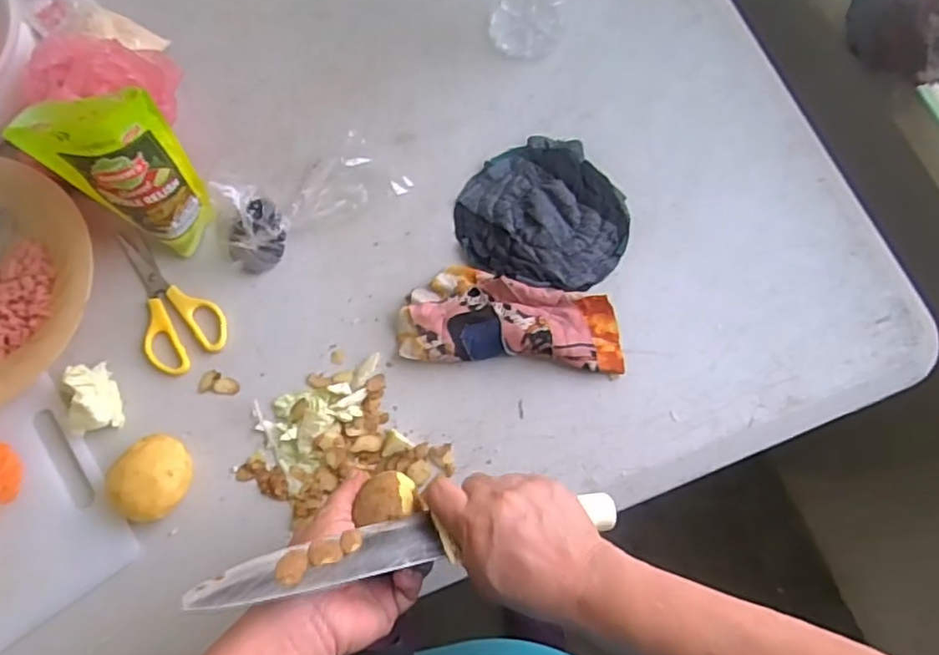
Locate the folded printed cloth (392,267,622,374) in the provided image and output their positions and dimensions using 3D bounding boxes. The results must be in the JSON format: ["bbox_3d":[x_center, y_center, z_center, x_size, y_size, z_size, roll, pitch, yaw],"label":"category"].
[{"bbox_3d":[0.035,-0.009,0.529,0.182,0.025,0.080,4,74,1],"label":"folded printed cloth"}]

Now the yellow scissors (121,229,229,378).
[{"bbox_3d":[-0.269,-0.024,0.552,0.067,0.007,0.137,-39,78,-10],"label":"yellow scissors"}]

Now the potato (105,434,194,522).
[{"bbox_3d":[-0.246,0.119,0.502,0.060,0.037,0.056,0,74,0],"label":"potato"}]

